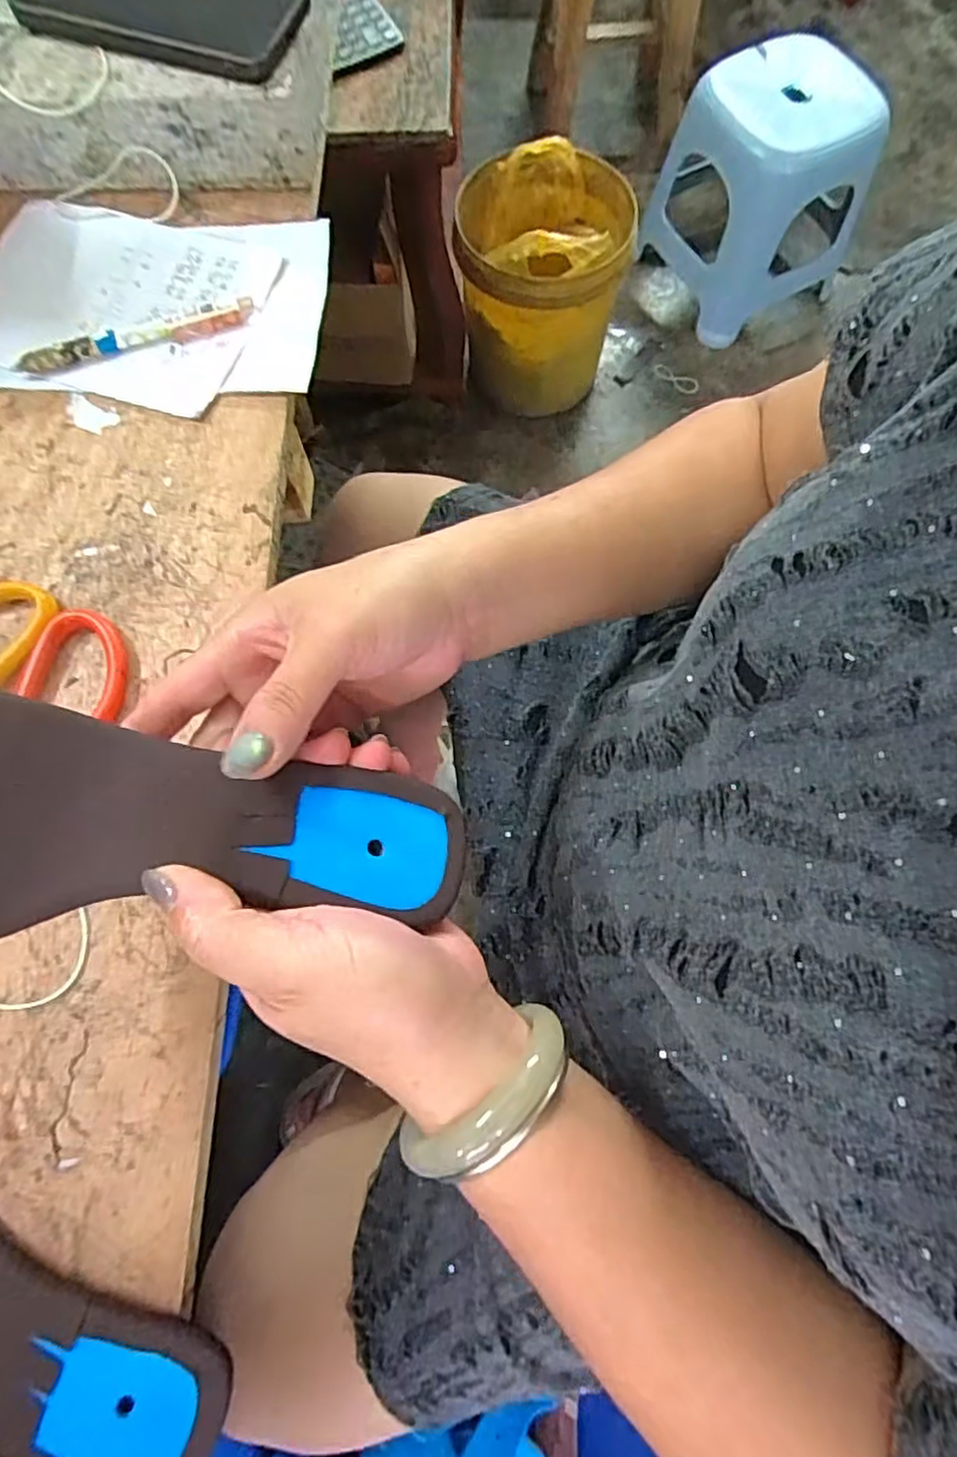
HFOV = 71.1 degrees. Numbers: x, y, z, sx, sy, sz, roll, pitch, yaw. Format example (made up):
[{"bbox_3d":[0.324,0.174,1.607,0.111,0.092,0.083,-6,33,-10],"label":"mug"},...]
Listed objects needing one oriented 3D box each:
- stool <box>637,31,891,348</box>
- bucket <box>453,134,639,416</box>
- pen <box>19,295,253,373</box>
[{"bbox_3d":[0.493,-0.939,1.168,0.301,0.313,0.290,-24,75,-7],"label":"stool"},{"bbox_3d":[0.098,-0.719,1.111,0.243,0.310,0.265,0,74,0],"label":"bucket"},{"bbox_3d":[-0.200,-0.231,0.394,0.134,0.010,0.016,-17,74,-5],"label":"pen"}]

